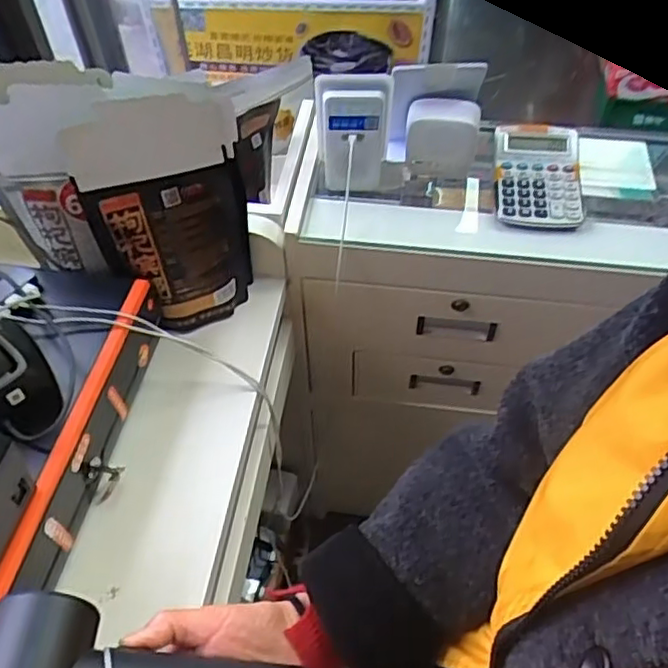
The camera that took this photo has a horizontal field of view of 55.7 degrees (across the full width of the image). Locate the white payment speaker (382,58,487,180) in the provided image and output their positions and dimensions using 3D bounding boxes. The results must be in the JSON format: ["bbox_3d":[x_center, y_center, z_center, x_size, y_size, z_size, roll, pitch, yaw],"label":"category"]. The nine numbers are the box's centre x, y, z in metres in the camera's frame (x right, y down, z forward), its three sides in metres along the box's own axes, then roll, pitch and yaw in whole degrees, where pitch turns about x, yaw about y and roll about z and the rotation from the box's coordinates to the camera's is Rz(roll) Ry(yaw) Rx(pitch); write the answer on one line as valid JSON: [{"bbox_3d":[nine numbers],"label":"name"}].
[{"bbox_3d":[0.127,-0.272,0.807,0.112,0.168,0.079,4,51,3],"label":"white payment speaker"}]

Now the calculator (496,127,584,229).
[{"bbox_3d":[0.256,-0.200,0.792,0.104,0.017,0.147,3,72,4],"label":"calculator"}]

